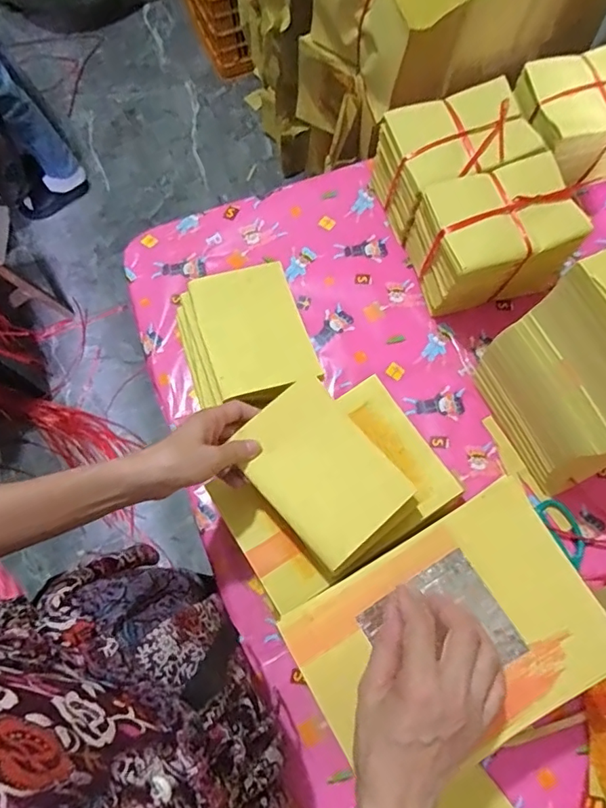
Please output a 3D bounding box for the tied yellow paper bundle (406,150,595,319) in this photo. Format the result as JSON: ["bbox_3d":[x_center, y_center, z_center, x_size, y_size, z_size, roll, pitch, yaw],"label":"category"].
[{"bbox_3d":[0.238,-0.208,0.668,0.169,0.130,0.122,-14,71,-2],"label":"tied yellow paper bundle"}]

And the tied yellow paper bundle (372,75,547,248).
[{"bbox_3d":[0.200,-0.320,0.704,0.173,0.126,0.129,-19,72,-4],"label":"tied yellow paper bundle"}]

